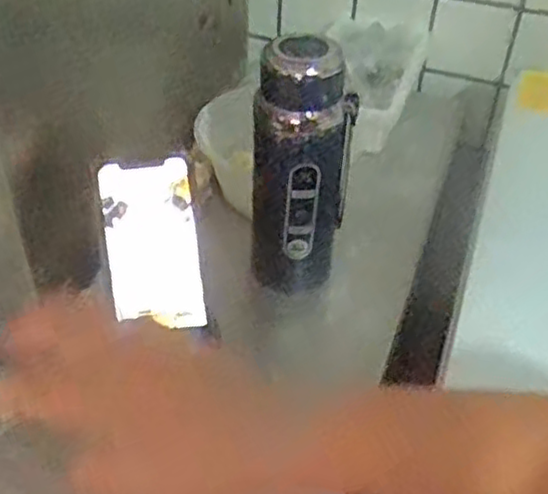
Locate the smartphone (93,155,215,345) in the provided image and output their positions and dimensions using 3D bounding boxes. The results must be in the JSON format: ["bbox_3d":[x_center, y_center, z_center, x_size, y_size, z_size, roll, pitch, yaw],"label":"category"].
[{"bbox_3d":[-0.089,0.001,0.541,0.070,0.130,0.004,-9,3,-7],"label":"smartphone"}]

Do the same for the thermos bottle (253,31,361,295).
[{"bbox_3d":[0.020,-0.054,0.591,0.068,0.217,0.068,-30,52,-31],"label":"thermos bottle"}]

